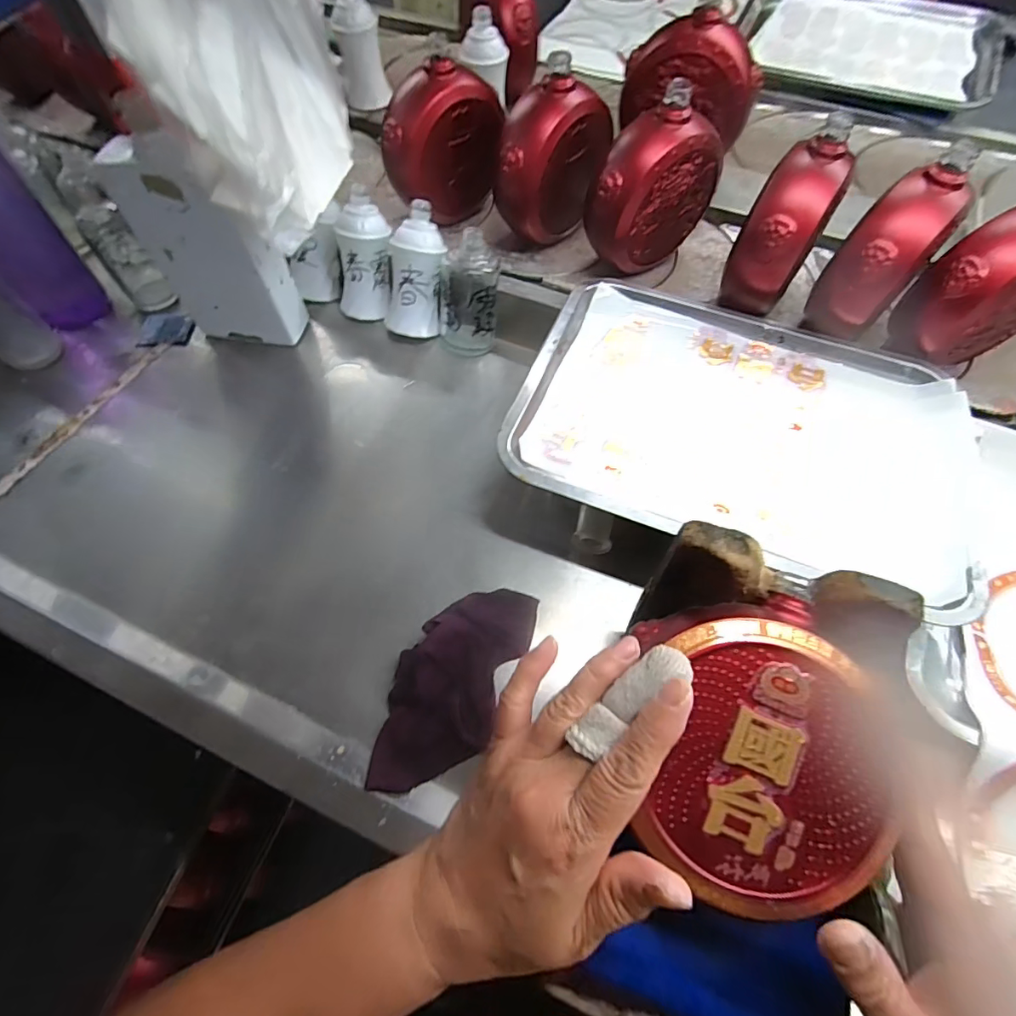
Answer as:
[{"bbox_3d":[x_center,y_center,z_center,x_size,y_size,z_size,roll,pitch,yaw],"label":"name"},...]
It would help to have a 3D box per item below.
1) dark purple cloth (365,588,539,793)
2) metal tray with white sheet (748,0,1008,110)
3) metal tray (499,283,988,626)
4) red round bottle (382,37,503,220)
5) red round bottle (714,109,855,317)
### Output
[{"bbox_3d":[-0.038,0.119,0.345,0.071,0.056,0.153,23,65,12],"label":"dark purple cloth"},{"bbox_3d":[0.526,-0.674,0.728,0.323,0.042,0.254,23,65,12],"label":"metal tray with white sheet"},{"bbox_3d":[0.190,-0.073,0.408,0.343,0.032,0.258,18,64,10],"label":"metal tray"},{"bbox_3d":[-0.069,-0.384,0.522,0.123,0.136,0.057,-42,70,-18],"label":"red round bottle"},{"bbox_3d":[0.253,-0.256,0.458,0.062,0.152,0.112,30,67,15],"label":"red round bottle"}]

